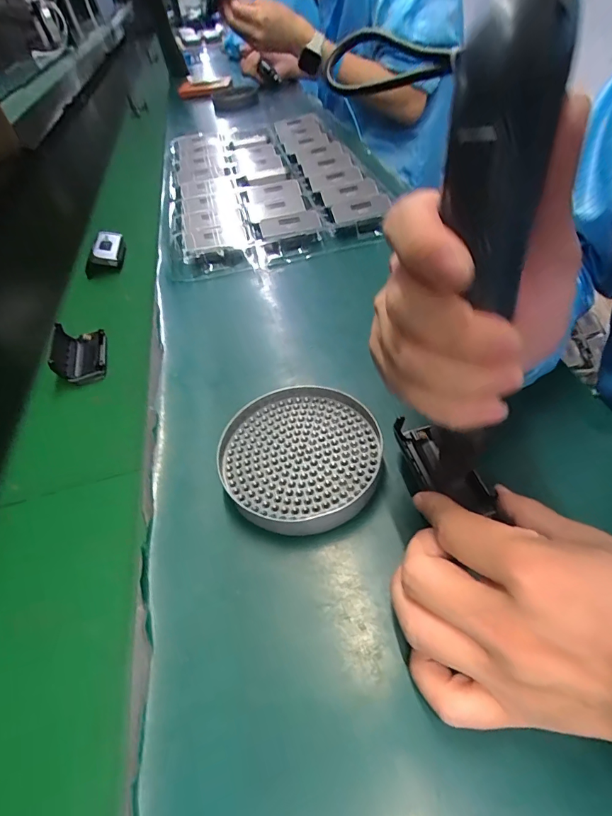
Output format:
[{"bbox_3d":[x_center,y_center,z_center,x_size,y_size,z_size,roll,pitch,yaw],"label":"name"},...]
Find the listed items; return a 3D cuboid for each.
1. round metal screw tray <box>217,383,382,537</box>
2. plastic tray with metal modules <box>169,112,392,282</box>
[{"bbox_3d":[-0.002,0.032,0.302,0.117,0.020,0.114,-3,47,3],"label":"round metal screw tray"},{"bbox_3d":[-0.070,-0.357,0.655,0.288,0.043,0.487,-12,48,-6],"label":"plastic tray with metal modules"}]

